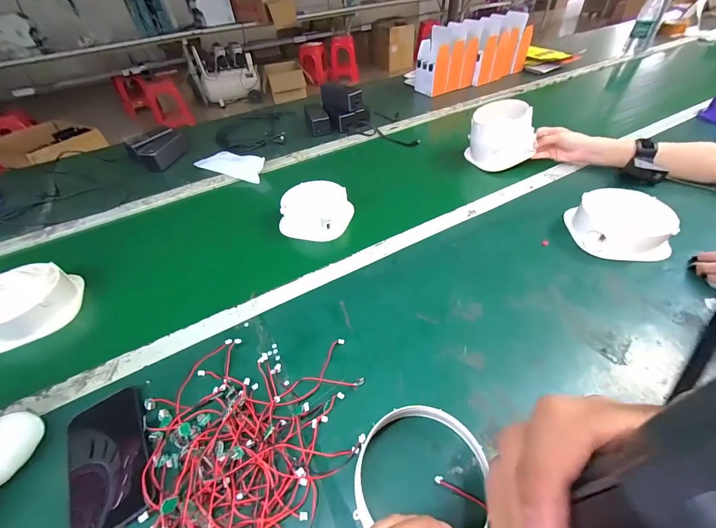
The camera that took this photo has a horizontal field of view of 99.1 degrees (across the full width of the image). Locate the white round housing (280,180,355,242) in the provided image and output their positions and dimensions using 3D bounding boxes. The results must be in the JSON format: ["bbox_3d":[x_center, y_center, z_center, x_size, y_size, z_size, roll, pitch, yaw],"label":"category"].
[{"bbox_3d":[-0.086,-0.110,0.606,0.128,0.050,0.128,-3,46,3],"label":"white round housing"}]

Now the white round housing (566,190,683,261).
[{"bbox_3d":[0.431,-0.066,0.510,0.138,0.057,0.138,-3,46,3],"label":"white round housing"}]

